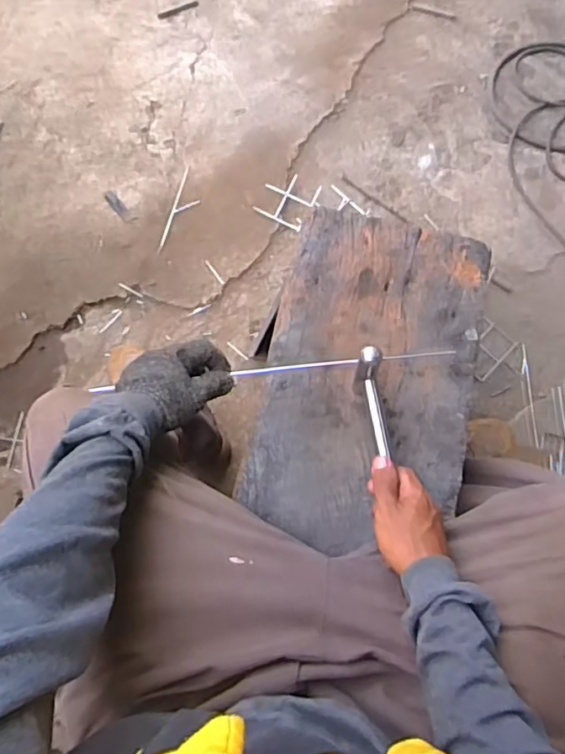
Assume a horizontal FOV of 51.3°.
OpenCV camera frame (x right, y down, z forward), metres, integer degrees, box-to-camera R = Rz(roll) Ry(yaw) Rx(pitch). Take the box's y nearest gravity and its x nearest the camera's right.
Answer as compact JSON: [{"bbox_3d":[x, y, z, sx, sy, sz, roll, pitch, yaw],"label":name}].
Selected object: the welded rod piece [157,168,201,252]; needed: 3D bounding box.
[{"bbox_3d":[-0.206,-0.341,1.218,0.047,0.008,0.204,14,73,3],"label":"welded rod piece"}]

